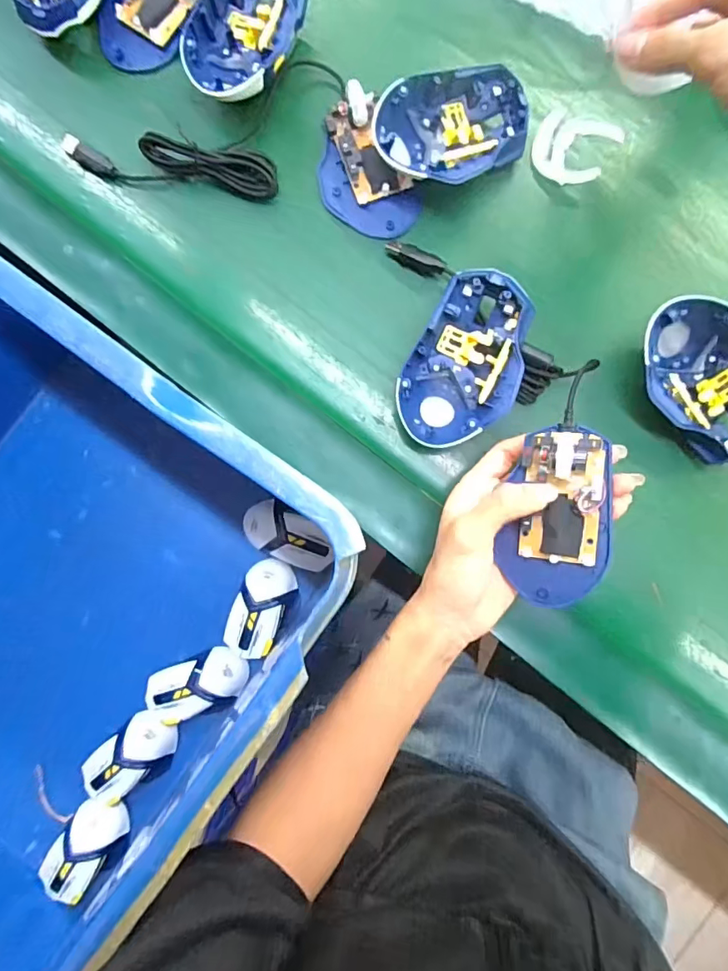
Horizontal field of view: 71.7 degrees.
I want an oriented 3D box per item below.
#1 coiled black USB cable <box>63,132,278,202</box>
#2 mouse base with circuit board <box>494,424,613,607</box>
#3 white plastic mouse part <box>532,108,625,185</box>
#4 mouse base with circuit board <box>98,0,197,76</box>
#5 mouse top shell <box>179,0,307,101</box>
[{"bbox_3d":[-0.146,-0.245,0.377,0.163,0.026,0.033,11,86,0],"label":"coiled black USB cable"},{"bbox_3d":[0.122,0.019,0.313,0.060,0.023,0.110,8,95,20],"label":"mouse base with circuit board"},{"bbox_3d":[0.160,-0.260,0.384,0.058,0.017,0.058,0,86,-1],"label":"white plastic mouse part"},{"bbox_3d":[-0.162,-0.372,0.381,0.062,0.026,0.103,30,86,2],"label":"mouse base with circuit board"},{"bbox_3d":[-0.086,-0.329,0.373,0.076,0.038,0.113,26,86,1],"label":"mouse top shell"}]

